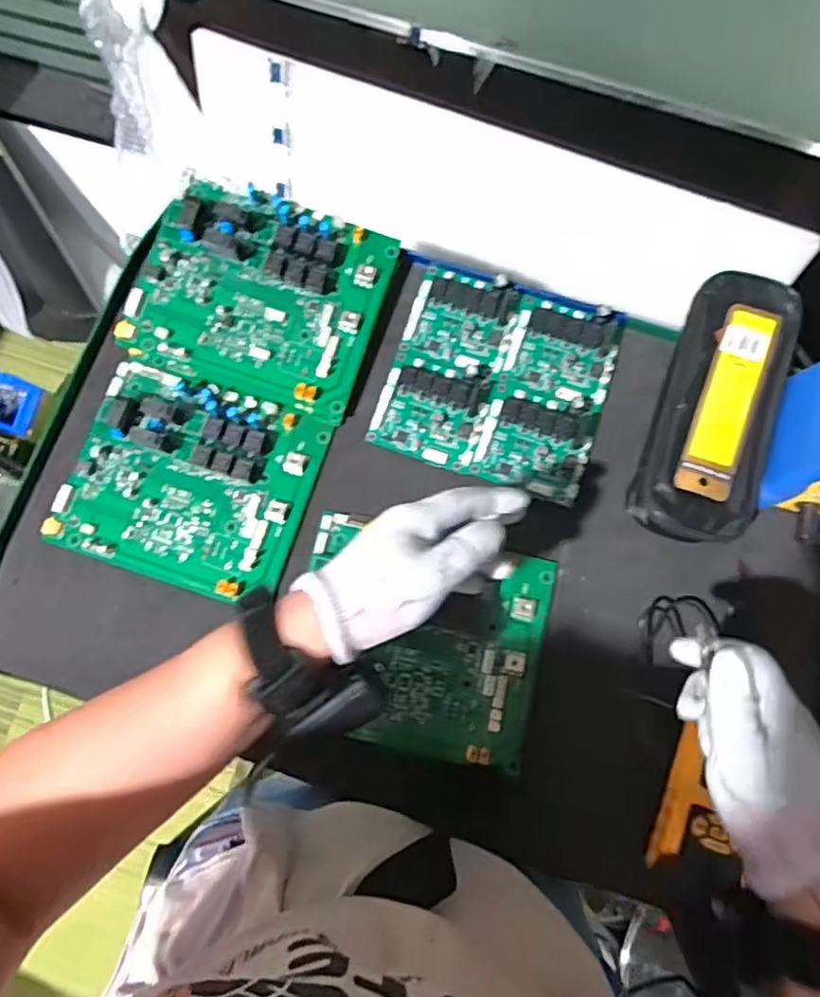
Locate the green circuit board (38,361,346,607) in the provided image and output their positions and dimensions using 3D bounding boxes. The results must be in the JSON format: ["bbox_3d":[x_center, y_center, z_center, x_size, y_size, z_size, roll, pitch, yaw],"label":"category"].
[{"bbox_3d":[-0.189,-0.017,0.527,0.203,0.026,0.171,17,79,5],"label":"green circuit board"}]

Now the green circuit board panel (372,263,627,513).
[{"bbox_3d":[0.080,-0.107,0.549,0.187,0.020,0.178,18,79,5],"label":"green circuit board panel"}]

